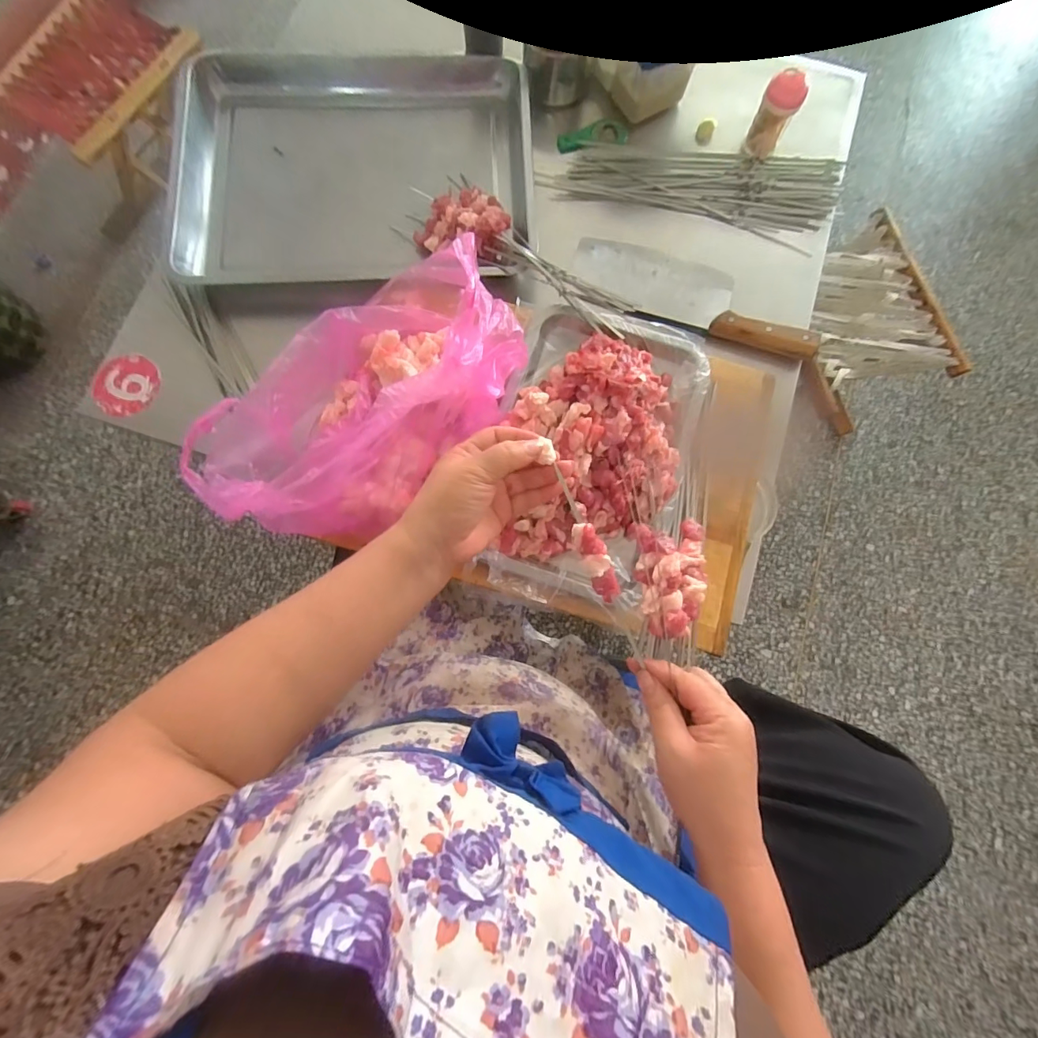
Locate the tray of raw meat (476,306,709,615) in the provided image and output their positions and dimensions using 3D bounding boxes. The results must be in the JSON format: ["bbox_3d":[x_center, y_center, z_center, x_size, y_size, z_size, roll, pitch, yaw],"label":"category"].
[{"bbox_3d":[0.081,-0.073,0.504,0.197,0.083,0.330,16,80,2],"label":"tray of raw meat"}]

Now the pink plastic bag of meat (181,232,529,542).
[{"bbox_3d":[-0.150,-0.116,0.452,0.189,0.123,0.322,42,82,7],"label":"pink plastic bag of meat"}]

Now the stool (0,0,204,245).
[{"bbox_3d":[-0.768,-0.770,0.976,0.265,0.306,0.317,26,80,4],"label":"stool"}]

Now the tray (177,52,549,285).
[{"bbox_3d":[-0.205,-0.453,0.613,0.432,0.054,0.348,-3,79,-1],"label":"tray"}]

